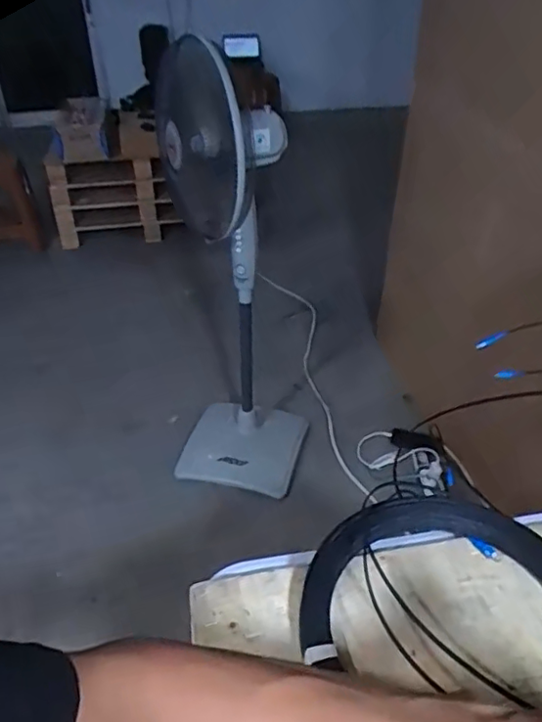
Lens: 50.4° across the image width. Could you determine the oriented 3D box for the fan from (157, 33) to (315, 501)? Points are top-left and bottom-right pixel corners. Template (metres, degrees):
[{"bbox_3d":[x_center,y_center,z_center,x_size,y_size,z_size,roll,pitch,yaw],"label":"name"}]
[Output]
[{"bbox_3d":[-0.086,-0.203,1.675,0.401,1.220,0.579,-1,36,2],"label":"fan"}]

